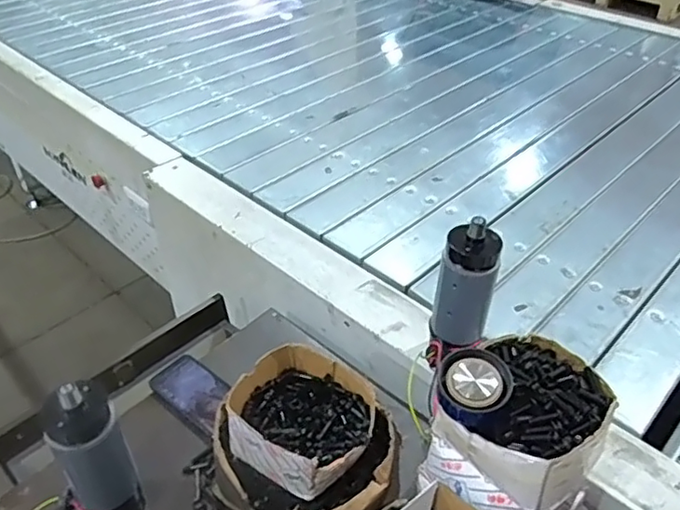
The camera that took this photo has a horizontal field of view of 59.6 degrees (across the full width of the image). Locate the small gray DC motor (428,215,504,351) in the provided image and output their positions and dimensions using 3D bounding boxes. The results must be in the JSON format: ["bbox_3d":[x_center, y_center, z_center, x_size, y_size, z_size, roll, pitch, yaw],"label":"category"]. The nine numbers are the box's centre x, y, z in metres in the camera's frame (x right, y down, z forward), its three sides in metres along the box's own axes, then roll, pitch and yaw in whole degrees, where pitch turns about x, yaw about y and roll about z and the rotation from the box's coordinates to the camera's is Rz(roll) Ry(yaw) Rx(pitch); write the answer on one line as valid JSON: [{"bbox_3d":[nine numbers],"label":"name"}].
[{"bbox_3d":[0.165,0.043,0.784,0.071,0.176,0.066,0,40,0],"label":"small gray DC motor"}]

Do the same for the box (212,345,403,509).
[{"bbox_3d":[-0.046,0.238,0.742,0.224,0.127,0.182,19,44,21],"label":"box"}]

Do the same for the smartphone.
[{"bbox_3d":[-0.216,0.209,0.892,0.148,0.017,0.079,31,48,32],"label":"smartphone"}]

